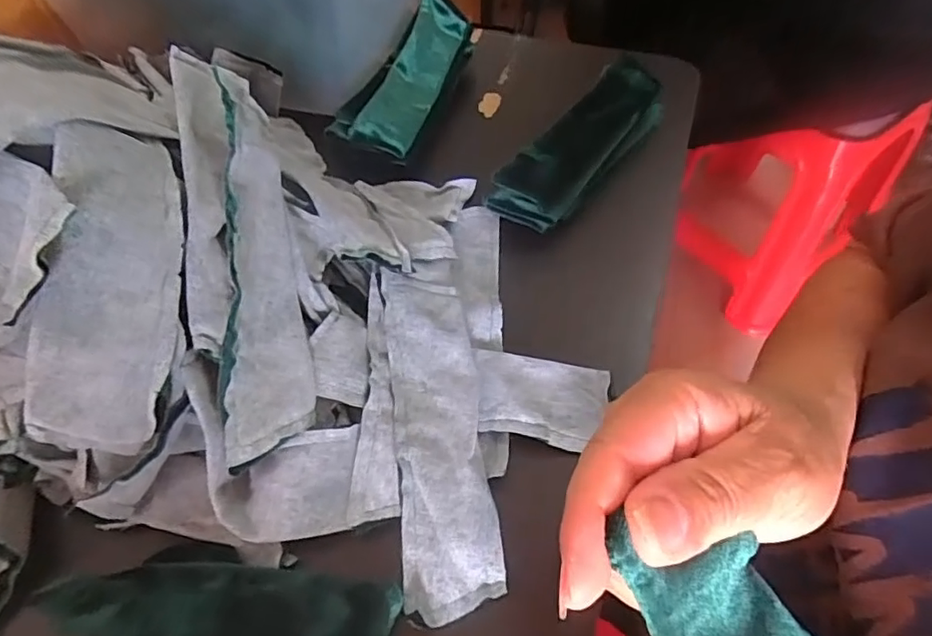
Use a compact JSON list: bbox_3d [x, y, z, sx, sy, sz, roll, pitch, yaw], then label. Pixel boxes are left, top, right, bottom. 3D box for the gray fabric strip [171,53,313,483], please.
[{"bbox_3d":[-0.120,-0.043,0.306,0.045,0.065,0.231,-11,82,-5],"label":"gray fabric strip"}]

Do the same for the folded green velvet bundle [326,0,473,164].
[{"bbox_3d":[-0.044,-0.201,0.464,0.059,0.033,0.173,14,58,12],"label":"folded green velvet bundle"}]

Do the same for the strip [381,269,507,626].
[{"bbox_3d":[-0.016,0.054,0.311,0.048,0.012,0.188,-7,56,-2],"label":"strip"}]

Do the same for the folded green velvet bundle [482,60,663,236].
[{"bbox_3d":[0.091,-0.130,0.420,0.050,0.044,0.178,31,63,21],"label":"folded green velvet bundle"}]

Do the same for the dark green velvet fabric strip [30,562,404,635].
[{"bbox_3d":[-0.113,0.137,0.265,0.158,0.019,0.039,2,57,4],"label":"dark green velvet fabric strip"}]

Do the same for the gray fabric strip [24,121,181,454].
[{"bbox_3d":[-0.158,-0.013,0.253,0.028,0.051,0.144,-4,82,47],"label":"gray fabric strip"}]

